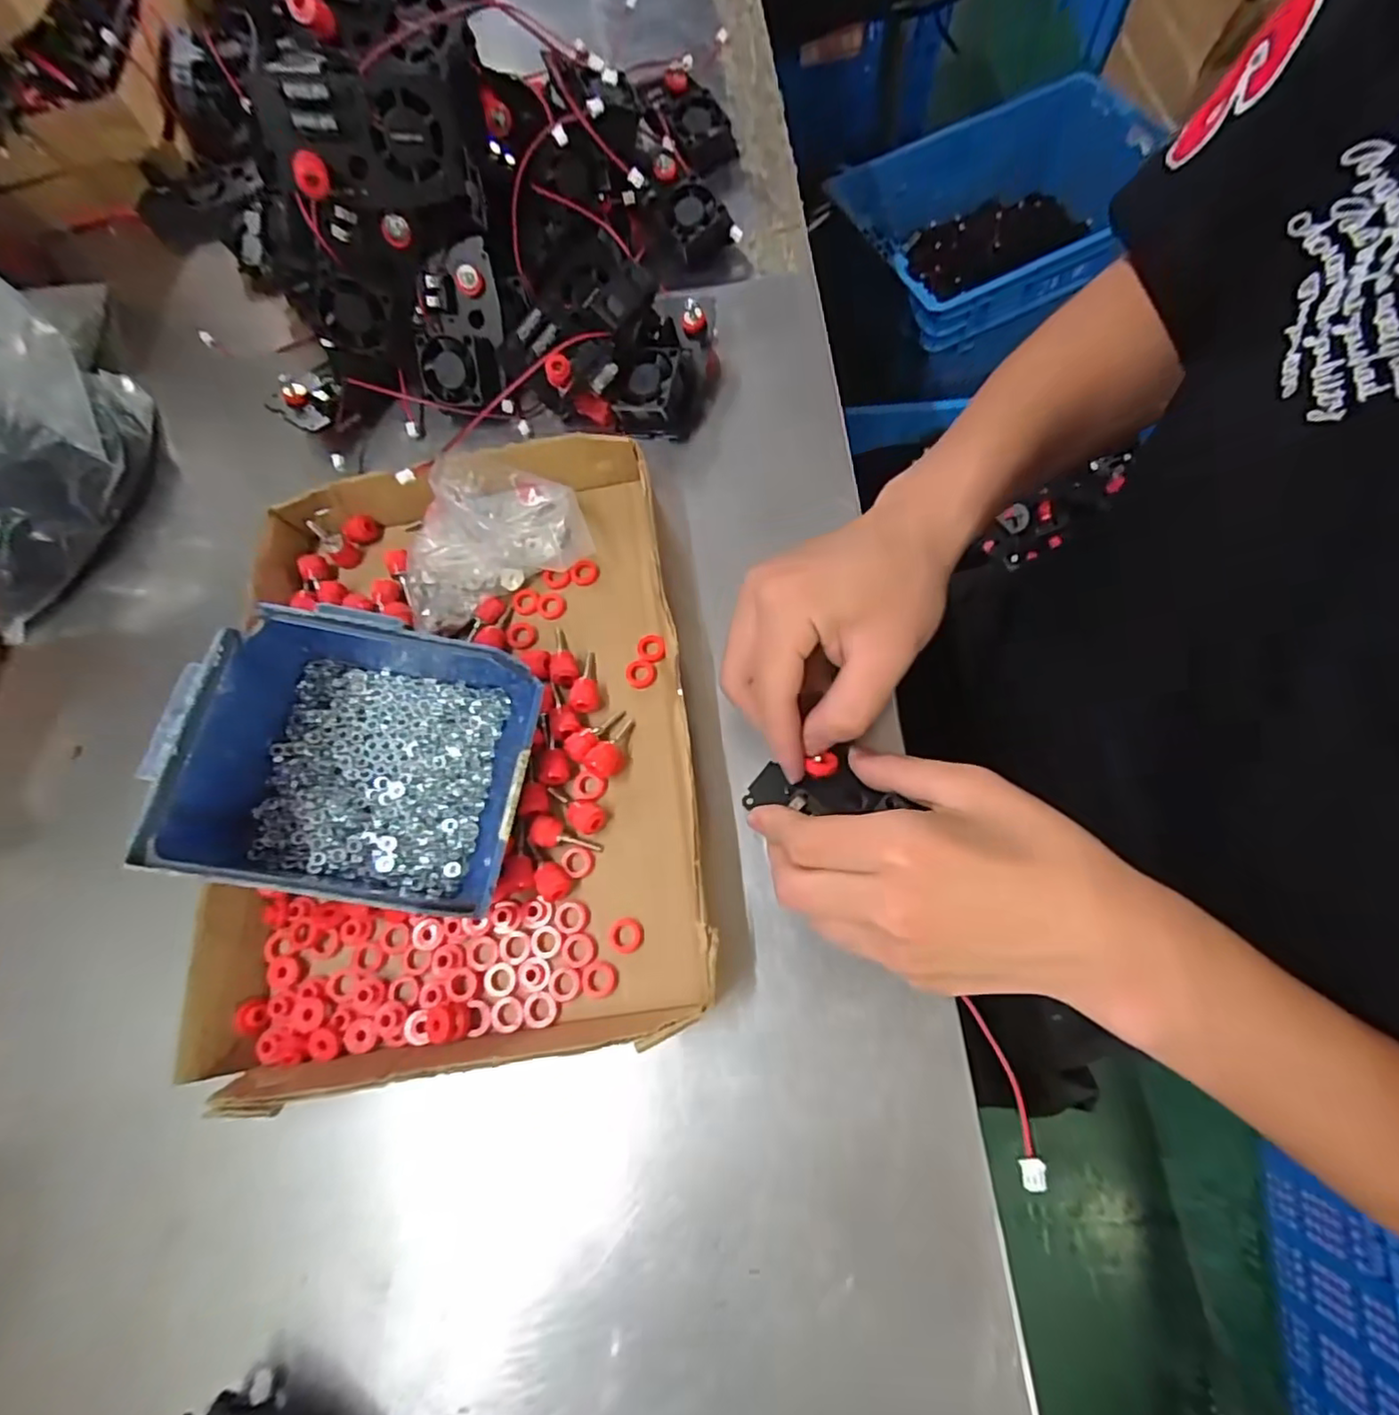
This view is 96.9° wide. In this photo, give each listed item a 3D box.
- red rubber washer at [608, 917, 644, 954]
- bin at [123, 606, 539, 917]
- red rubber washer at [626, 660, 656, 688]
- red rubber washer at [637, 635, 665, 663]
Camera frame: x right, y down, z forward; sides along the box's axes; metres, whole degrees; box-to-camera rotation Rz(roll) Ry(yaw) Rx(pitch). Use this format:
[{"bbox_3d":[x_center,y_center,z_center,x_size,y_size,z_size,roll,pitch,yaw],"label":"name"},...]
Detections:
[{"bbox_3d":[-0.035,0.109,0.297,0.017,0.004,0.016,-6,71,4],"label":"red rubber washer"},{"bbox_3d":[-0.157,0.024,0.291,0.146,0.070,0.122,8,73,2],"label":"bin"},{"bbox_3d":[-0.032,-0.018,0.343,0.017,0.004,0.015,-9,71,3],"label":"red rubber washer"},{"bbox_3d":[-0.027,-0.032,0.349,0.016,0.005,0.016,-9,71,3],"label":"red rubber washer"}]

